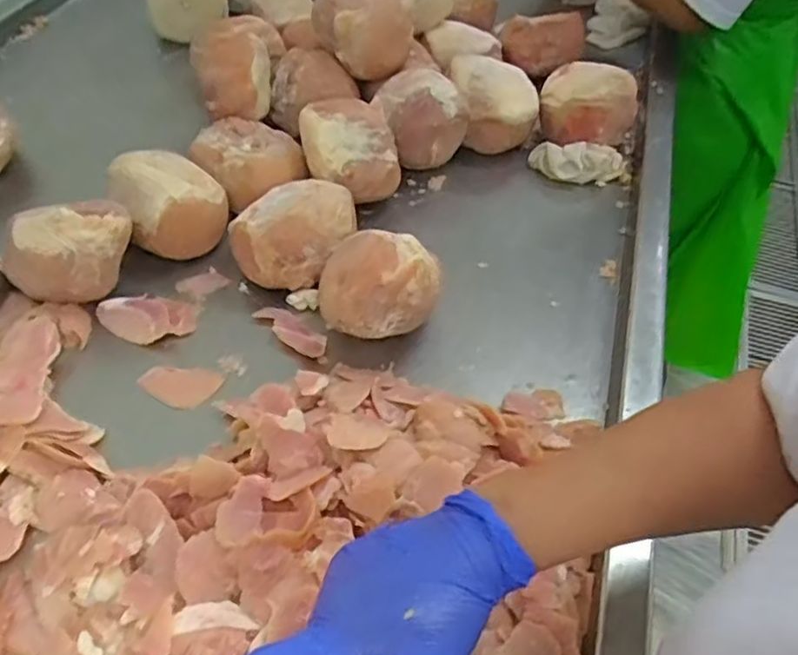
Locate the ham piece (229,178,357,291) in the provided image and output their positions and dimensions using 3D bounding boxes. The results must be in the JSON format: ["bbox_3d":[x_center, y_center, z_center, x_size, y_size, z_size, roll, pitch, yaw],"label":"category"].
[{"bbox_3d":[-0.117,-0.108,0.761,0.135,0.096,0.131,2,50,-1],"label":"ham piece"}]

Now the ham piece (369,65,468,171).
[{"bbox_3d":[0.027,-0.268,0.887,0.127,0.101,0.087,6,50,2],"label":"ham piece"}]

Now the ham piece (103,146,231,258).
[{"bbox_3d":[-0.270,-0.147,0.789,0.116,0.096,0.135,-33,59,-27],"label":"ham piece"}]

